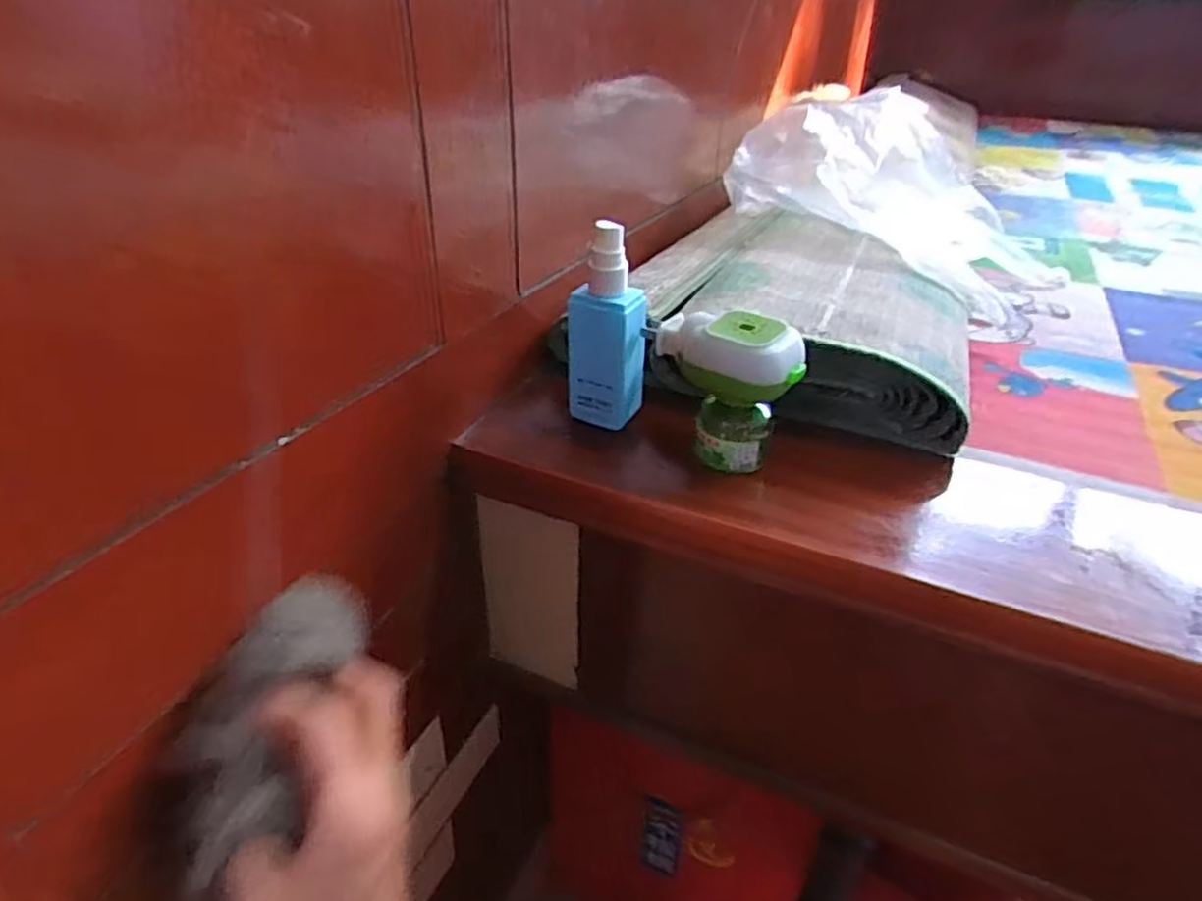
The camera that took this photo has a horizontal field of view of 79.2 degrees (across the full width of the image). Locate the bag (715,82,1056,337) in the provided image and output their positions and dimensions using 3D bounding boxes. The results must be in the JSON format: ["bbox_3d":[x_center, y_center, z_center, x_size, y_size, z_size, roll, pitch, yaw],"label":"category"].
[{"bbox_3d":[0.311,-0.257,0.747,0.290,0.169,0.276,25,39,32],"label":"bag"}]

